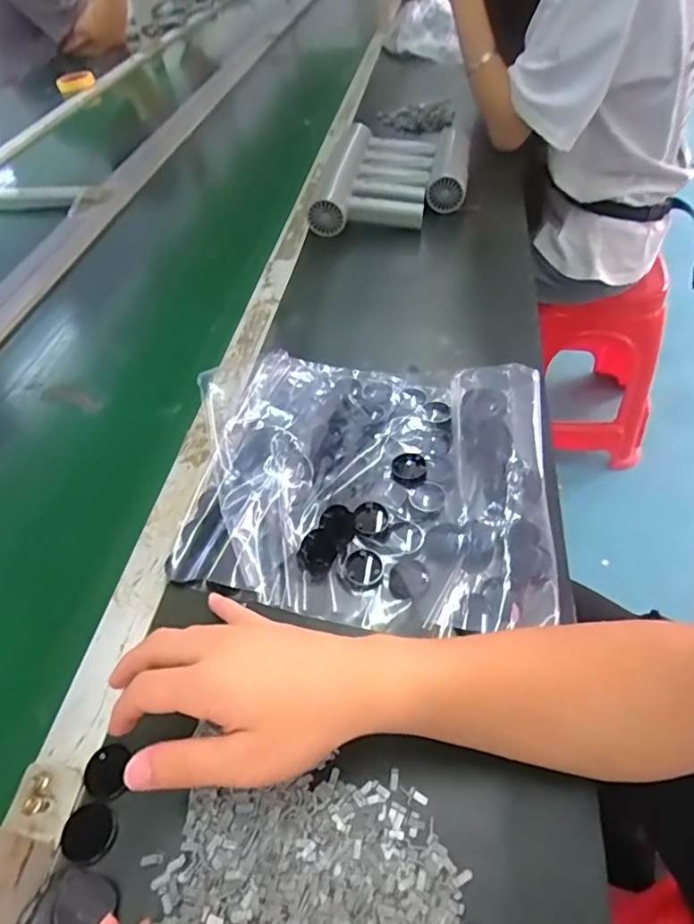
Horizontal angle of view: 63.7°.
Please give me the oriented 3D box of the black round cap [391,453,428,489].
[{"bbox_3d":[0.054,0.006,0.488,0.030,0.009,0.037,-2,47,5],"label":"black round cap"}]

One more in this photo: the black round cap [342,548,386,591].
[{"bbox_3d":[0.012,0.083,0.434,0.030,0.011,0.035,7,48,14],"label":"black round cap"}]

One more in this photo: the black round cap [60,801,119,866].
[{"bbox_3d":[-0.152,0.220,0.331,0.029,0.007,0.029,-3,47,4],"label":"black round cap"}]

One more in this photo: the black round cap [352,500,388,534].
[{"bbox_3d":[0.020,0.046,0.458,0.027,0.011,0.032,3,47,10],"label":"black round cap"}]

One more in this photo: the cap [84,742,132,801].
[{"bbox_3d":[-0.152,0.194,0.352,0.025,0.007,0.029,-6,47,1],"label":"cap"}]

